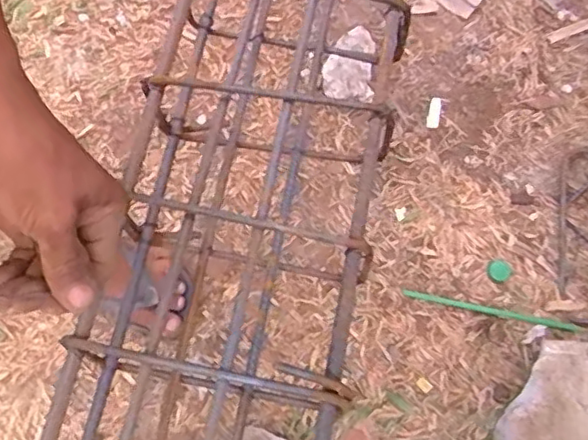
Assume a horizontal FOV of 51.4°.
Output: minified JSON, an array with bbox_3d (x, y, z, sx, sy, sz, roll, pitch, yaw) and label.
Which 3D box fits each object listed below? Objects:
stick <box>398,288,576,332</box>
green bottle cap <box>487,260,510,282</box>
[{"bbox_3d":[0.262,0.121,0.821,0.229,0.019,0.011,14,66,3],"label":"stick"},{"bbox_3d":[0.280,0.068,0.834,0.028,0.007,0.030,0,68,1],"label":"green bottle cap"}]

